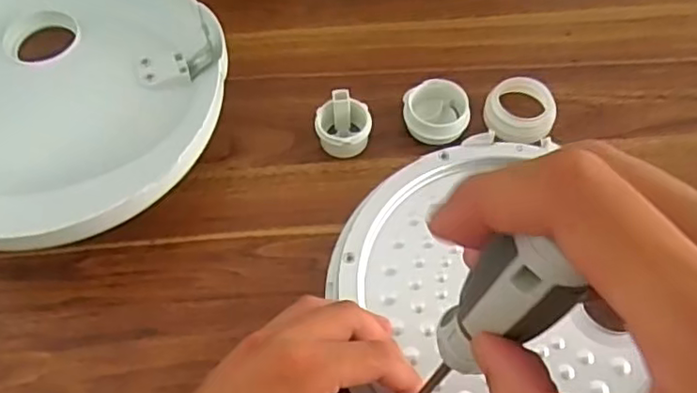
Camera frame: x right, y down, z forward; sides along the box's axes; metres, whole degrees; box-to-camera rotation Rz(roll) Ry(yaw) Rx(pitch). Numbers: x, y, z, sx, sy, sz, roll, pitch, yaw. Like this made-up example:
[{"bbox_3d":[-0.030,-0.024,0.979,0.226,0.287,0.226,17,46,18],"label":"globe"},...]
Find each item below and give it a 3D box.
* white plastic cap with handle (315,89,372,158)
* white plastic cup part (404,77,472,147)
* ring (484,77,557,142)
[{"bbox_3d":[-0.004,-0.045,0.397,0.034,0.030,0.031,0,59,0],"label":"white plastic cap with handle"},{"bbox_3d":[0.058,-0.053,0.408,0.041,0.022,0.039,-6,59,-4],"label":"white plastic cup part"},{"bbox_3d":[0.114,-0.056,0.412,0.046,0.019,0.041,-29,63,-16],"label":"ring"}]

